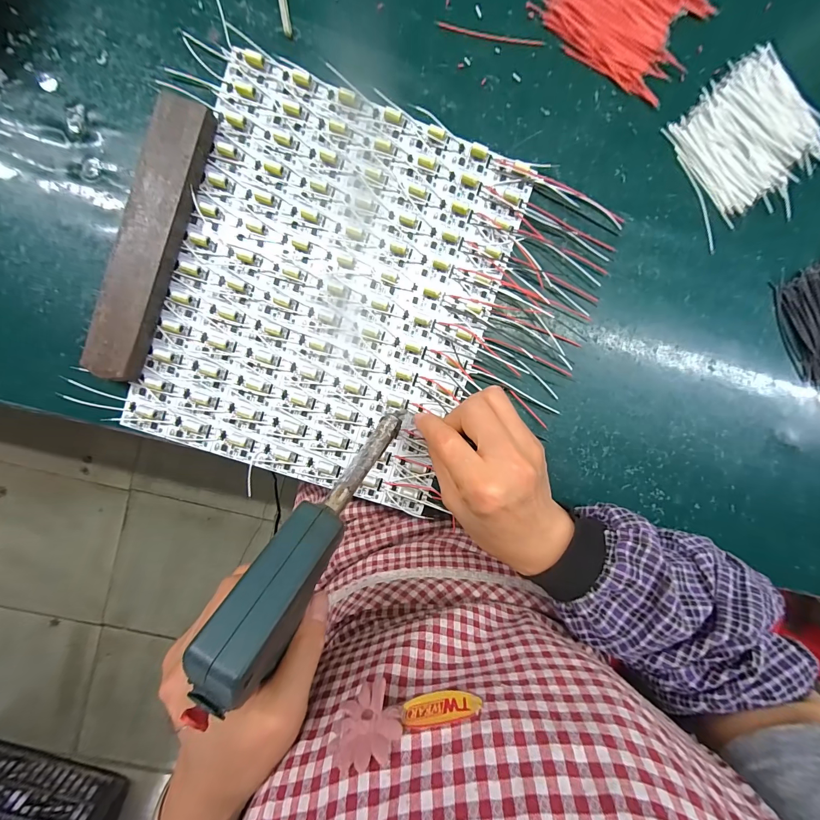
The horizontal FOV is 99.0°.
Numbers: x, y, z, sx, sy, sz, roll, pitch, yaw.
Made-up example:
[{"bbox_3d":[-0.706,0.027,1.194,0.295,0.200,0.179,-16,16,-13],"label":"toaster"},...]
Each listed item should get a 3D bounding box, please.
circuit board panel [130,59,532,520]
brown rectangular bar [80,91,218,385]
[{"bbox_3d":[-0.057,-0.087,0.269,0.233,0.008,0.284,18,92,-5],"label":"circuit board panel"},{"bbox_3d":[-0.186,-0.119,0.250,0.037,0.019,0.198,20,92,-5],"label":"brown rectangular bar"}]

